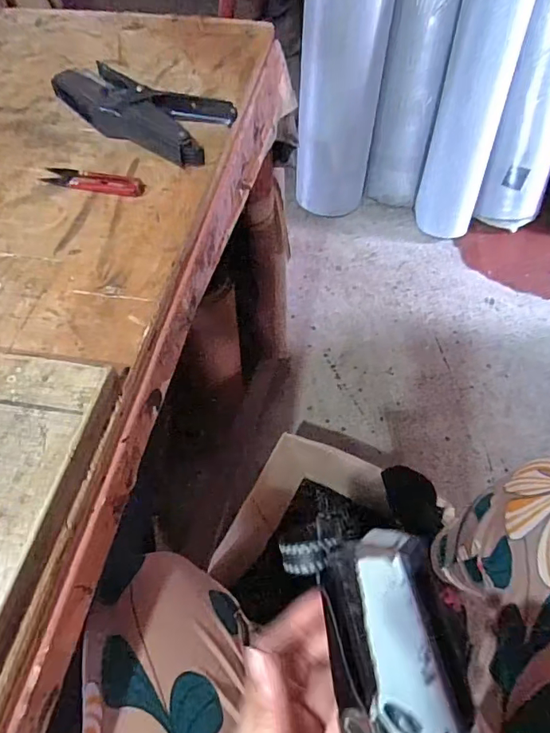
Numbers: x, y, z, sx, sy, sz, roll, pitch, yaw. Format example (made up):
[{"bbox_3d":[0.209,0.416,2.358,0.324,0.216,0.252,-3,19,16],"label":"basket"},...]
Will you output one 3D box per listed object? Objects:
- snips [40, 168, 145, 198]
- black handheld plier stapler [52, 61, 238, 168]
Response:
[{"bbox_3d":[-0.164,-0.169,0.444,0.098,0.007,0.024,12,58,11],"label":"snips"},{"bbox_3d":[-0.135,-0.256,0.487,0.189,0.034,0.091,23,61,17],"label":"black handheld plier stapler"}]

